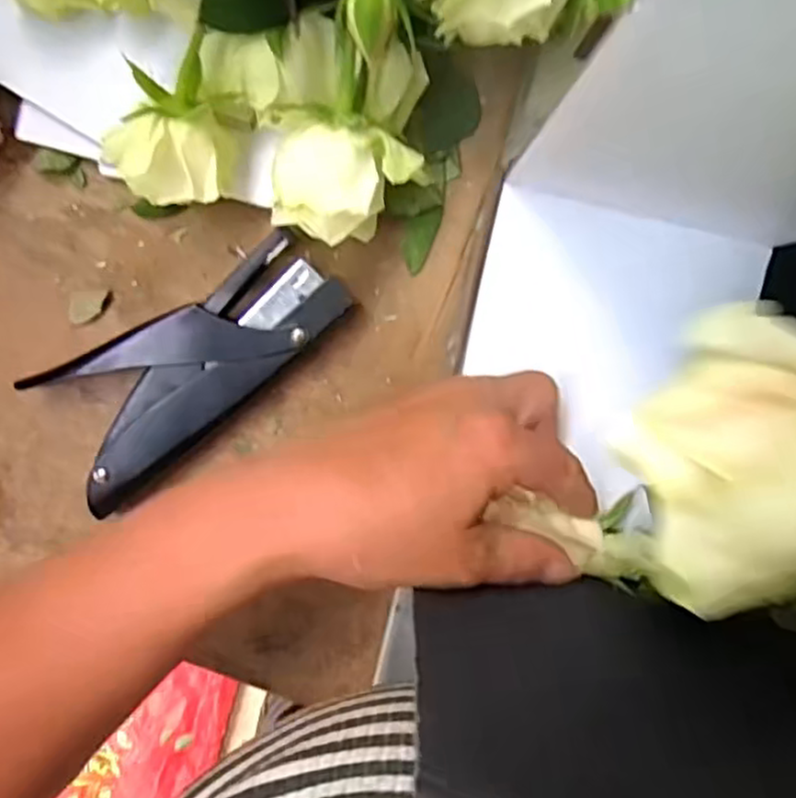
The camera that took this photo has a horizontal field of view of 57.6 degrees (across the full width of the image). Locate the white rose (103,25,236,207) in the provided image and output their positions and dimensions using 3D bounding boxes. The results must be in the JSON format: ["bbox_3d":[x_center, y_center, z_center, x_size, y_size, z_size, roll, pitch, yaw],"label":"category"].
[{"bbox_3d":[-0.093,-0.112,0.301,0.048,0.047,0.061,-4,96,1],"label":"white rose"}]

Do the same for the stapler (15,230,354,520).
[{"bbox_3d":[-0.090,-0.016,0.330,0.143,0.024,0.067,-31,95,4],"label":"stapler"}]

